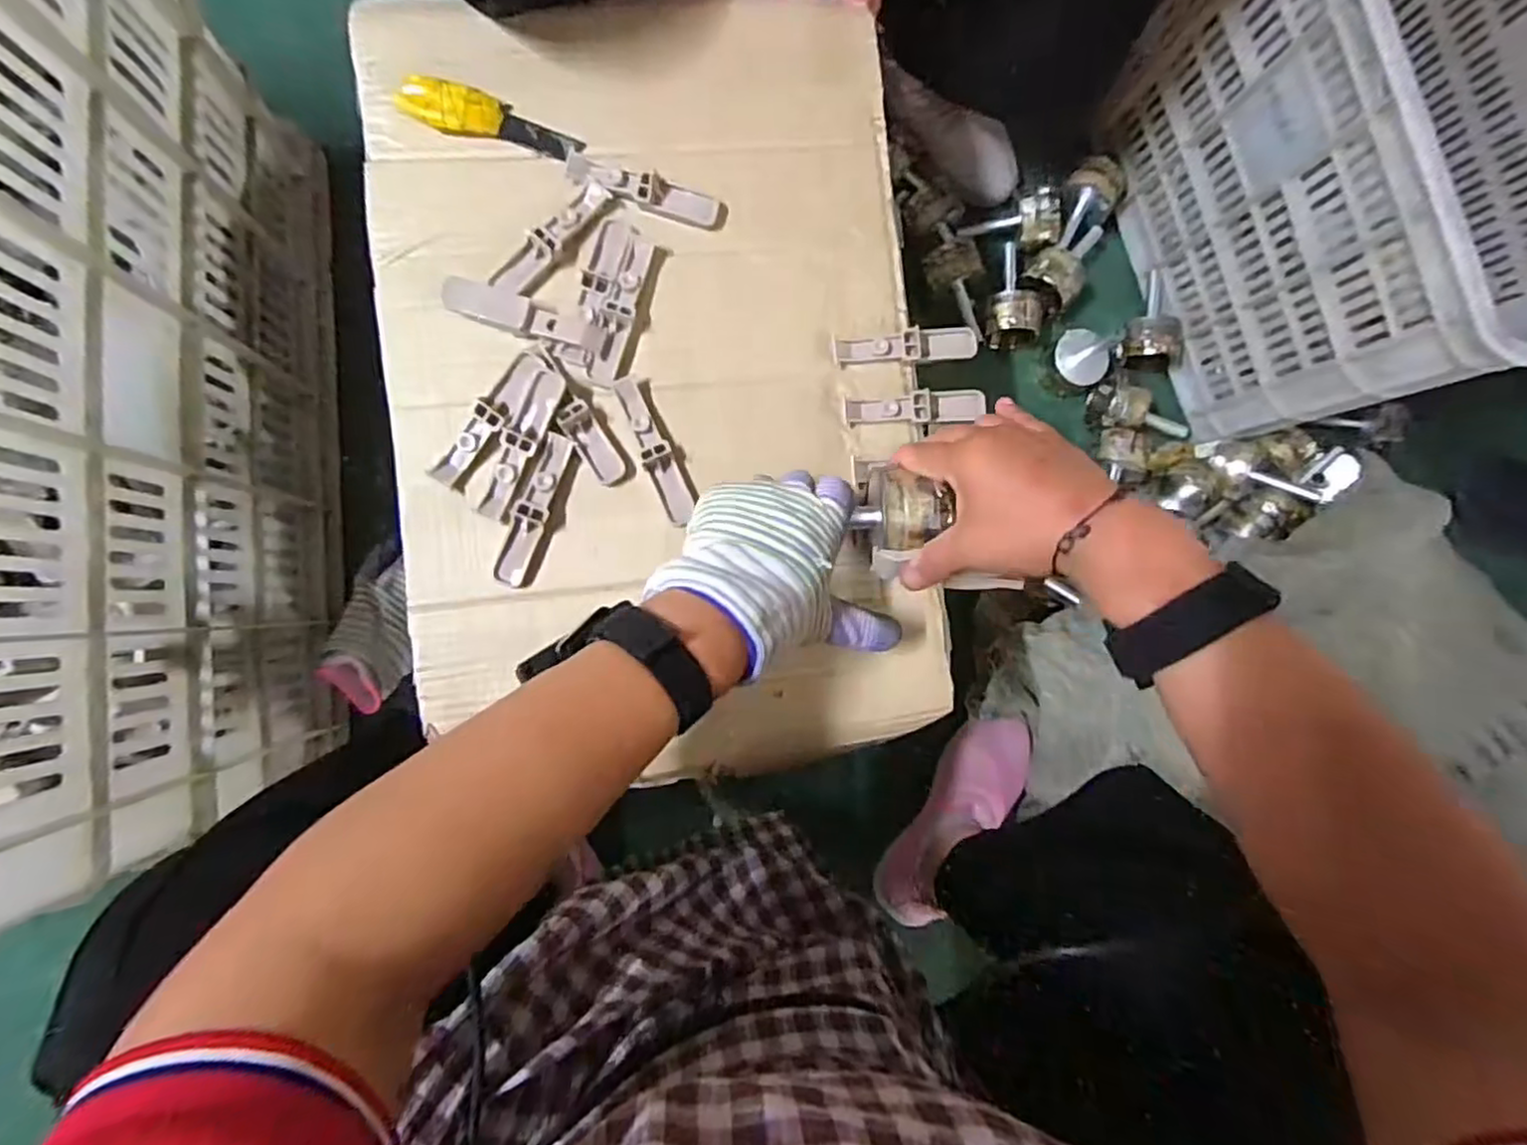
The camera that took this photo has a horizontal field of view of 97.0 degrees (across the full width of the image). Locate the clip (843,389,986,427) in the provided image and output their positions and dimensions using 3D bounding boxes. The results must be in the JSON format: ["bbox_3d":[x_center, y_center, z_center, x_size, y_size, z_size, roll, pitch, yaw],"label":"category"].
[{"bbox_3d":[0.102,-0.112,0.459,0.096,0.012,0.021,-4,88,-6],"label":"clip"}]

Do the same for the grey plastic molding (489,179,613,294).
[{"bbox_3d":[-0.136,-0.216,0.435,0.019,0.006,0.096,41,84,-3],"label":"grey plastic molding"}]

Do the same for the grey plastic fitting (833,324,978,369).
[{"bbox_3d":[0.096,-0.154,0.460,0.096,0.012,0.021,-5,88,-6],"label":"grey plastic fitting"}]

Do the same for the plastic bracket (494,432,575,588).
[{"bbox_3d":[-0.145,-0.039,0.426,0.020,0.006,0.099,22,86,-5],"label":"plastic bracket"}]

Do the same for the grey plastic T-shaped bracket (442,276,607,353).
[{"bbox_3d":[-0.149,-0.162,0.425,0.098,0.011,0.024,14,86,-6],"label":"grey plastic T-shaped bracket"}]

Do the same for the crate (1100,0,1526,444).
[{"bbox_3d":[0.600,-0.456,0.658,0.382,0.287,0.559,-14,90,-7],"label":"crate"}]

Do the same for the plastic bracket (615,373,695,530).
[{"bbox_3d":[-0.071,-0.079,0.440,0.018,0.008,0.097,-23,91,-7],"label":"plastic bracket"}]

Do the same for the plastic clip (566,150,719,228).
[{"bbox_3d":[-0.079,-0.250,0.441,0.099,0.009,0.022,16,86,-5],"label":"plastic clip"}]

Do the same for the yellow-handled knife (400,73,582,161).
[{"bbox_3d":[-0.175,-0.290,0.433,0.112,0.010,0.031,11,87,-6],"label":"yellow-handled knife"}]

